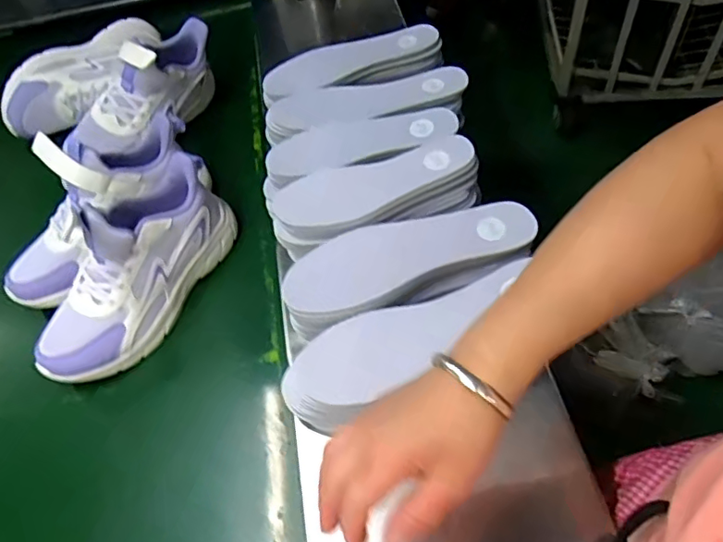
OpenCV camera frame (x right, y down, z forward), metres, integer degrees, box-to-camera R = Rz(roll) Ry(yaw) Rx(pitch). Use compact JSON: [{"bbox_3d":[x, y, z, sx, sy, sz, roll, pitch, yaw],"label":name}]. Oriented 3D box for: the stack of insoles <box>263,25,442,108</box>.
[{"bbox_3d":[-0.013,-0.269,0.708,0.229,0.029,0.097,-10,61,-7],"label":"stack of insoles"}]

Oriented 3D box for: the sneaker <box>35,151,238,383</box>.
[{"bbox_3d":[-0.236,-0.004,0.569,0.096,0.129,0.256,24,63,13],"label":"sneaker"}]

